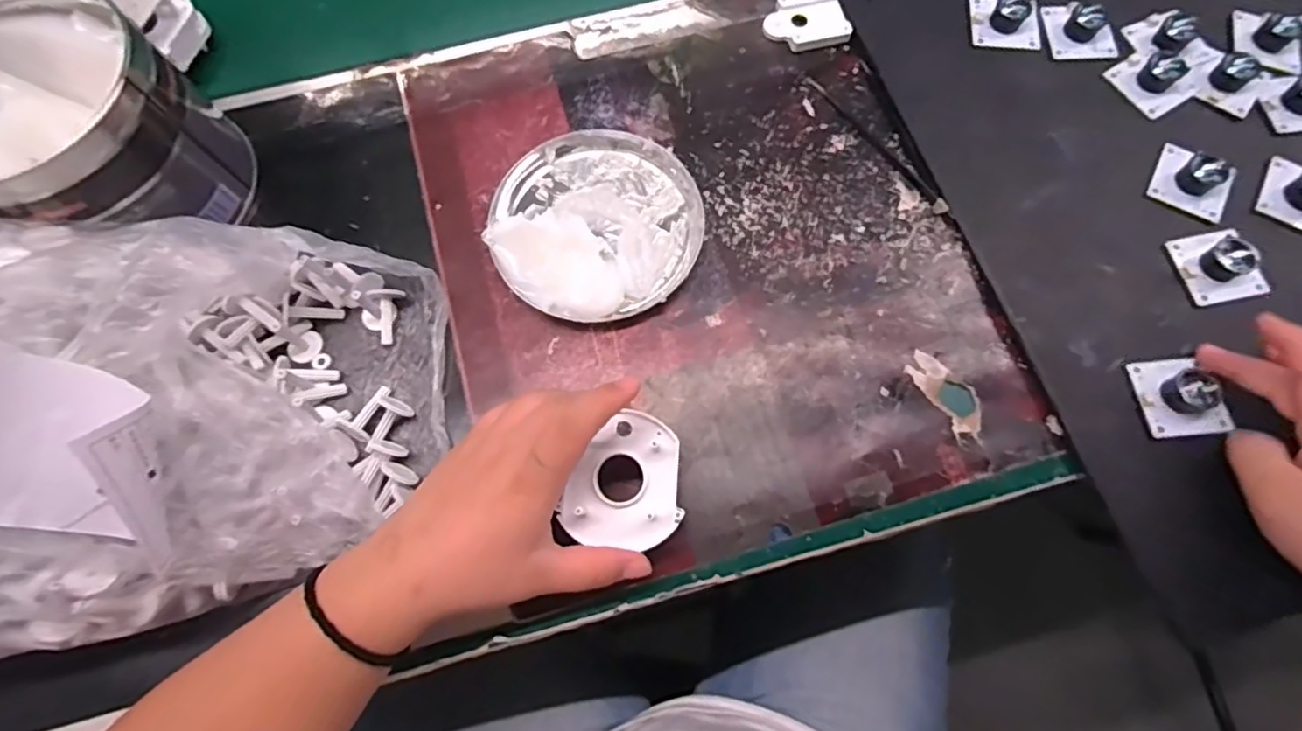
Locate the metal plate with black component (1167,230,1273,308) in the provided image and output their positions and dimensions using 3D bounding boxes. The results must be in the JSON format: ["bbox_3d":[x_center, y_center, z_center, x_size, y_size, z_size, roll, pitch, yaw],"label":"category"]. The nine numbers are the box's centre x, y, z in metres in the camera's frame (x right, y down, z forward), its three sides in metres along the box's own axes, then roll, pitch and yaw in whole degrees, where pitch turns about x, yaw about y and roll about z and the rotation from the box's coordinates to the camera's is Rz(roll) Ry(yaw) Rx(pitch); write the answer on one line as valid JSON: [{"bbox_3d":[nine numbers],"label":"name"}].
[{"bbox_3d":[0.329,-0.059,0.352,0.042,0.018,0.044,-13,72,-3],"label":"metal plate with black component"}]

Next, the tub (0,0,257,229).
[{"bbox_3d":[-0.323,-0.128,0.353,0.128,0.099,0.121,0,71,1],"label":"tub"}]

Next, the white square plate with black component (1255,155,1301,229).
[{"bbox_3d":[0.394,-0.107,0.367,0.041,0.017,0.048,24,74,9],"label":"white square plate with black component"}]

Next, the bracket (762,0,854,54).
[{"bbox_3d":[0.107,-0.240,0.427,0.055,0.009,0.046,-10,72,-2],"label":"bracket"}]

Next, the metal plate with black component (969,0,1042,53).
[{"bbox_3d":[0.240,-0.234,0.411,0.046,0.017,0.038,9,72,4],"label":"metal plate with black component"}]

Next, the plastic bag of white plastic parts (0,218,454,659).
[{"bbox_3d":[-0.270,0.022,0.295,0.316,0.114,0.202,-13,72,-4],"label":"plastic bag of white plastic parts"}]

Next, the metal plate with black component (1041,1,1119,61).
[{"bbox_3d":[0.287,-0.228,0.407,0.043,0.016,0.049,-7,72,-1],"label":"metal plate with black component"}]

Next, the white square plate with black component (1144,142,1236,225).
[{"bbox_3d":[0.331,-0.114,0.370,0.041,0.015,0.041,28,74,10],"label":"white square plate with black component"}]

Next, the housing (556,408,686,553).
[{"bbox_3d":[-0.009,0.060,0.310,0.055,0.009,0.068,25,74,9],"label":"housing"}]

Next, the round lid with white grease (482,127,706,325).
[{"bbox_3d":[-0.035,-0.091,0.375,0.126,0.027,0.127,0,71,1],"label":"round lid with white grease"}]

